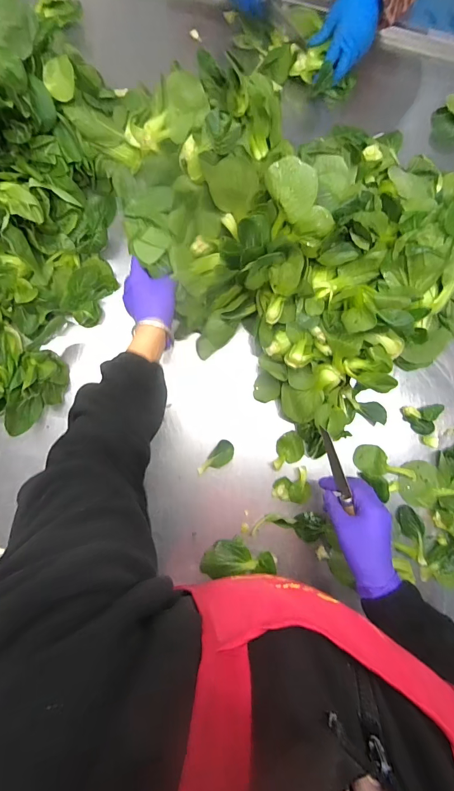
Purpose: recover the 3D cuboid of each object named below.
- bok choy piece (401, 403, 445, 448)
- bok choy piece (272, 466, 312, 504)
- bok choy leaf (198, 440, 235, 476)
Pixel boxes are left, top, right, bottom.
[{"bbox_3d":[0.335,0.052,0.627,0.058,0.025,0.070,0,84,-4],"label":"bok choy piece"},{"bbox_3d":[0.109,0.155,0.604,0.064,0.016,0.054,-28,87,-6],"label":"bok choy piece"},{"bbox_3d":[-0.015,0.106,0.607,0.033,0.004,0.070,39,83,1],"label":"bok choy leaf"}]

